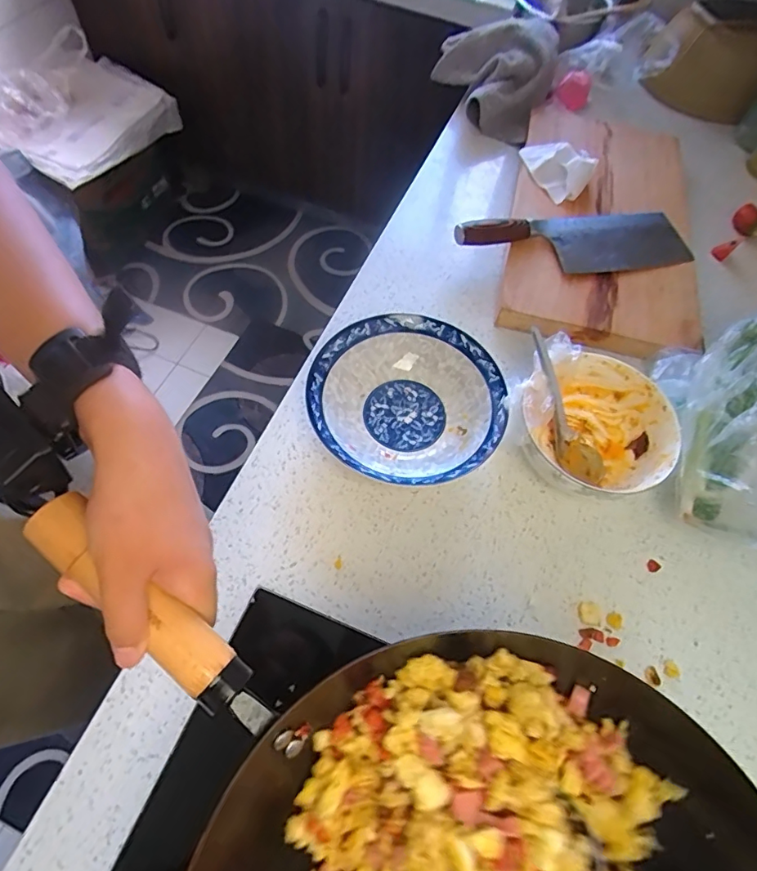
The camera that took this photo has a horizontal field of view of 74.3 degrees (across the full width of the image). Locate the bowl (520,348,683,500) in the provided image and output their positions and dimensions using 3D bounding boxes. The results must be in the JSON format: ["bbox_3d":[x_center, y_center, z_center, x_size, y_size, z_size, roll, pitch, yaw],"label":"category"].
[{"bbox_3d":[0.214,-0.001,0.507,0.143,0.082,0.143,2,62,-3],"label":"bowl"}]

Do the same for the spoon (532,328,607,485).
[{"bbox_3d":[0.190,-0.028,0.515,0.034,0.027,0.172,-30,106,-18],"label":"spoon"}]

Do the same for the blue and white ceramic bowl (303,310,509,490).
[{"bbox_3d":[0.028,-0.030,0.524,0.192,0.057,0.187,2,62,-3],"label":"blue and white ceramic bowl"}]

